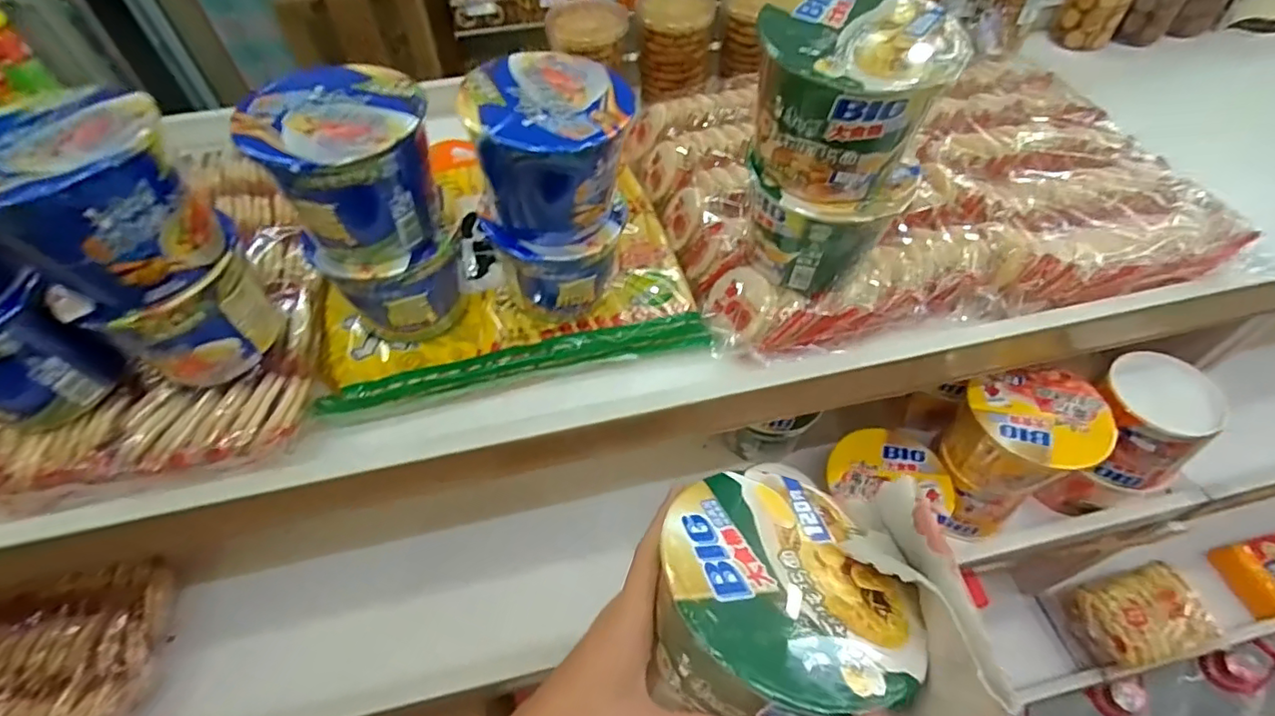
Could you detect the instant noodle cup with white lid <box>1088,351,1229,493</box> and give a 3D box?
[{"bbox_3d":[0.601,0.072,0.677,0.133,0.109,0.118,-32,58,-21],"label":"instant noodle cup with white lid"}]

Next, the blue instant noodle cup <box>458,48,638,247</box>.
[{"bbox_3d":[-0.068,-0.169,0.474,0.123,0.112,0.132,-1,52,1],"label":"blue instant noodle cup"}]

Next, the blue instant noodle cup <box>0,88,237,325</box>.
[{"bbox_3d":[-0.382,-0.105,0.406,0.126,0.113,0.128,35,61,25],"label":"blue instant noodle cup"}]

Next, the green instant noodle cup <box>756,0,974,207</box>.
[{"bbox_3d":[0.168,-0.200,0.449,0.122,0.113,0.137,28,58,21],"label":"green instant noodle cup"}]

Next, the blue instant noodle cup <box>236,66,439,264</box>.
[{"bbox_3d":[-0.220,-0.146,0.456,0.118,0.114,0.116,-1,52,1],"label":"blue instant noodle cup"}]

